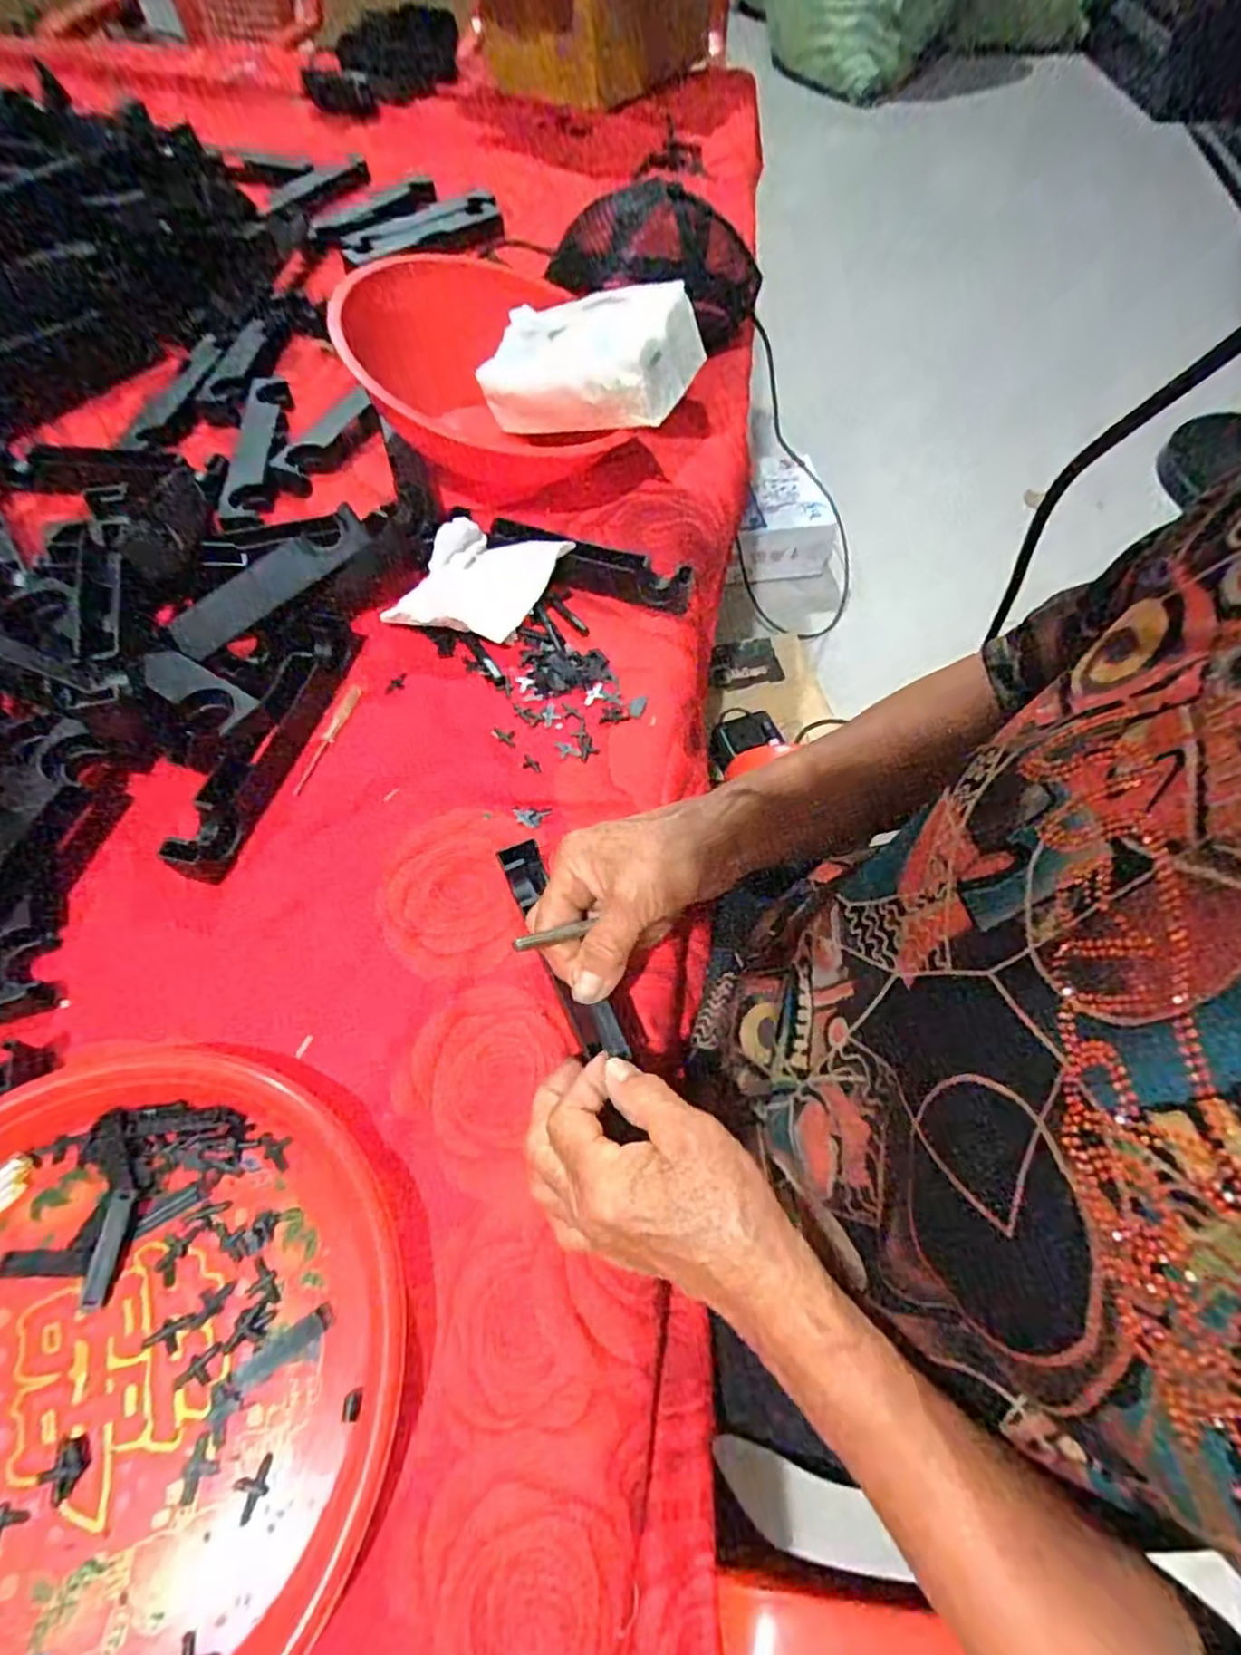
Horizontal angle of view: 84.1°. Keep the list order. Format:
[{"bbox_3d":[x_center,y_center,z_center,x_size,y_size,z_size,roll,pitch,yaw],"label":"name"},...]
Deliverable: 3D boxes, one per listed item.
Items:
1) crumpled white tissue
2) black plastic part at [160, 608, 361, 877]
[{"bbox_3d":[-0.103,-0.177,0.500,0.079,0.047,0.118,29,62,14],"label":"crumpled white tissue"},{"bbox_3d":[-0.226,-0.060,0.437,0.036,0.028,0.195,14,59,6],"label":"black plastic part"}]

